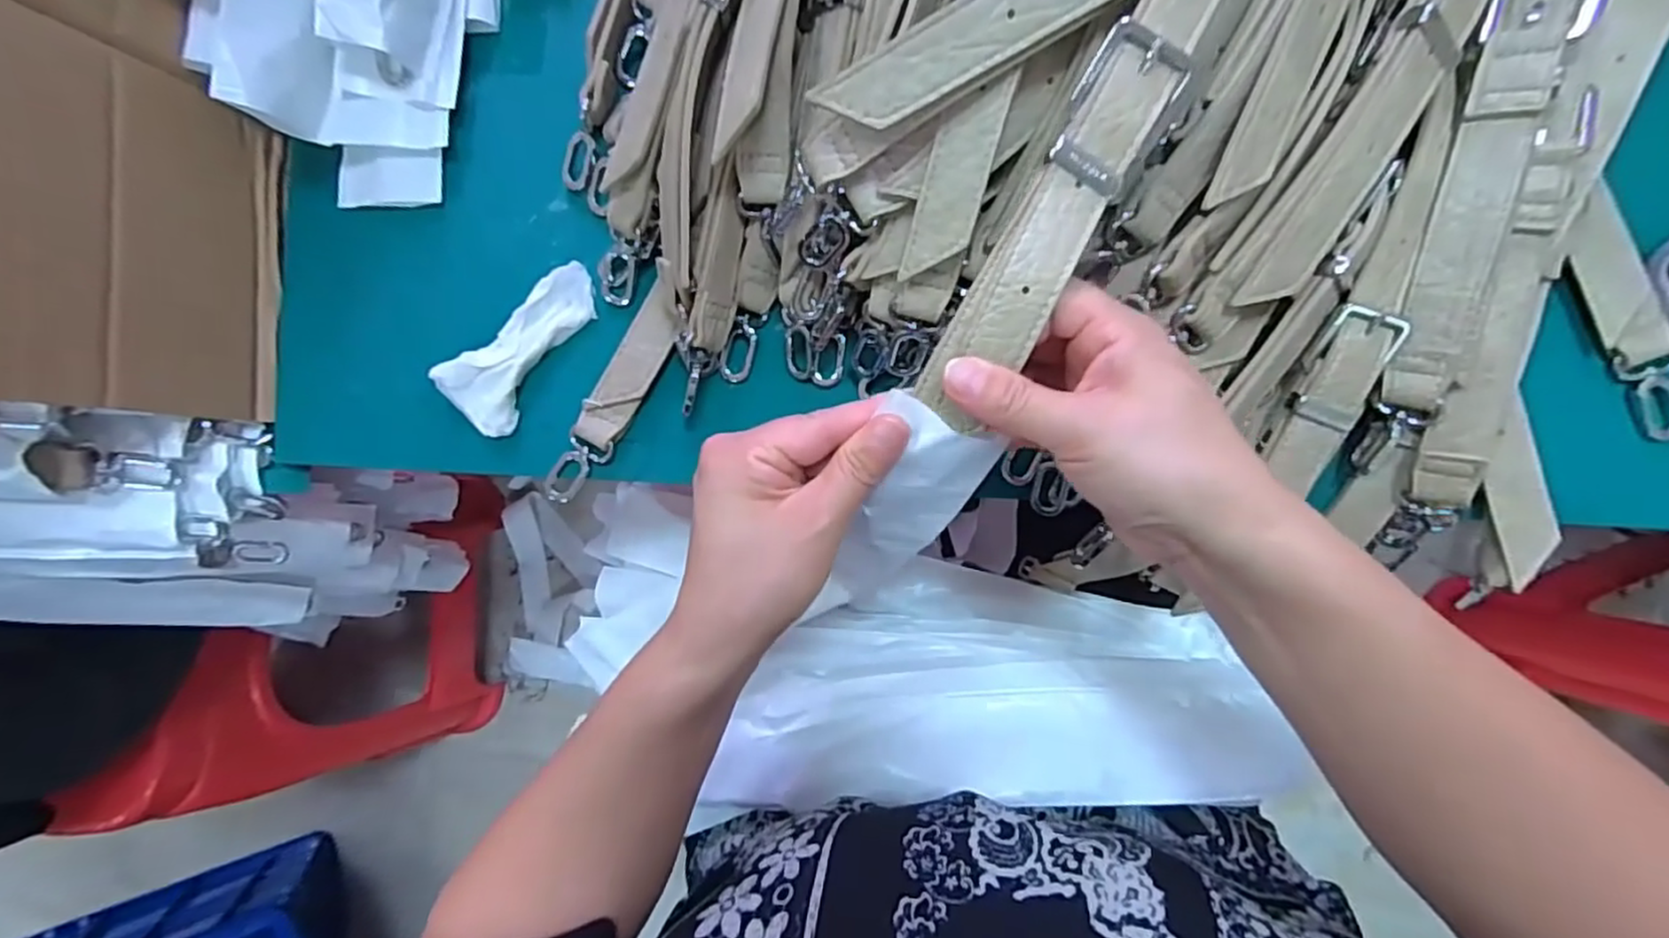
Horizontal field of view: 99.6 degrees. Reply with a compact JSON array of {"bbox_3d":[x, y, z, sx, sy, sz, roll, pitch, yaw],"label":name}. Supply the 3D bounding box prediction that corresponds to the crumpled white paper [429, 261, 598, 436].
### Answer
[{"bbox_3d":[-0.158,-0.062,0.365,0.096,0.014,0.044,-44,85,2],"label":"crumpled white paper"}]

